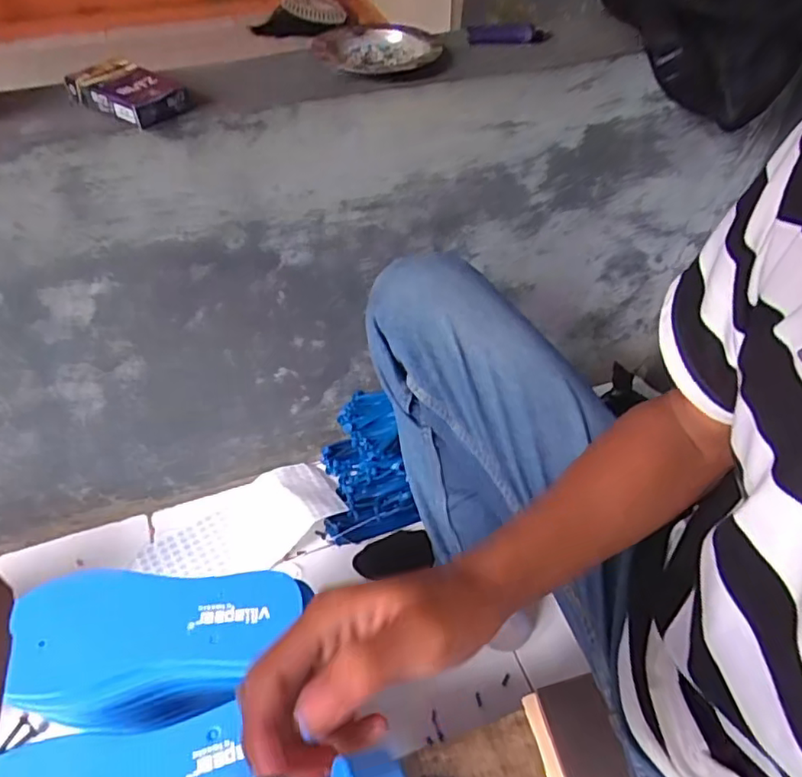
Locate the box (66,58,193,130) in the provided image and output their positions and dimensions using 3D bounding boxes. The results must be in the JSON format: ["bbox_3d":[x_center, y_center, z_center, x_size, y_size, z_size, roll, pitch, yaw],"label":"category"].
[{"bbox_3d":[-0.232,-0.253,0.513,0.099,0.023,0.055,26,54,20],"label":"box"}]

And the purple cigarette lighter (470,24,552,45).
[{"bbox_3d":[0.110,-0.363,0.612,0.085,0.016,0.019,-2,49,-3],"label":"purple cigarette lighter"}]

